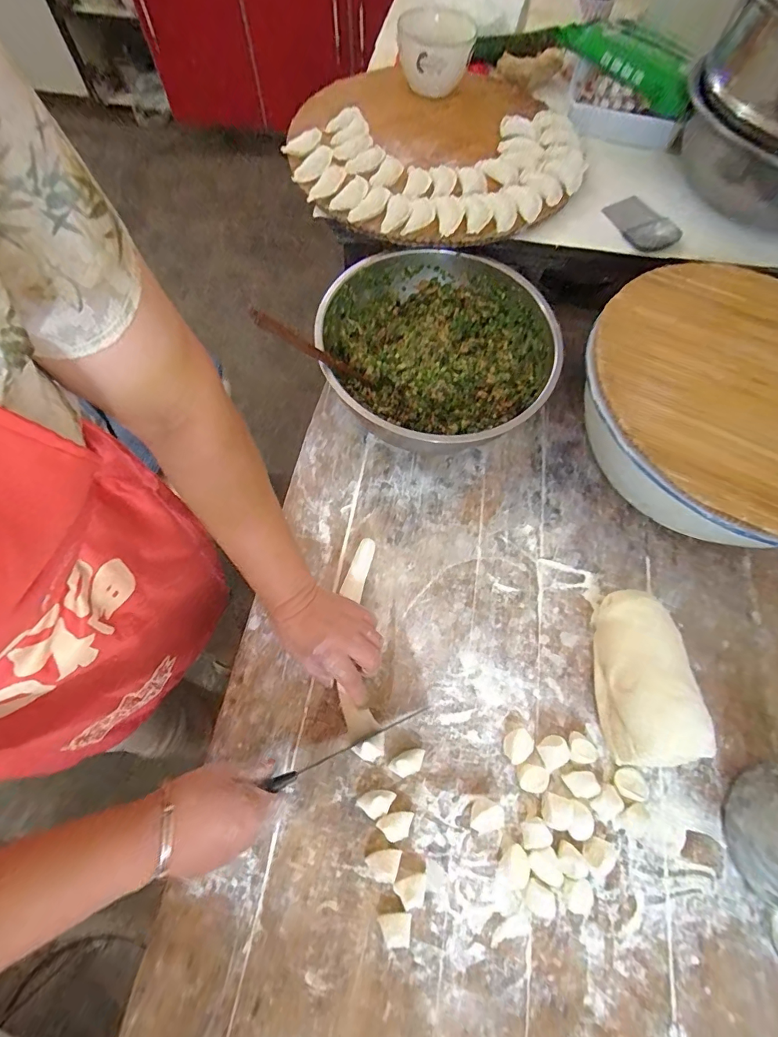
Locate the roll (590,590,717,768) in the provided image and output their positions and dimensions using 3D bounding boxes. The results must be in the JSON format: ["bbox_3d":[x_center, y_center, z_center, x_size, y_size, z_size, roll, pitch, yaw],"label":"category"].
[{"bbox_3d":[0.263,0.163,0.463,0.082,0.085,0.175,-3,68,-3],"label":"roll"}]

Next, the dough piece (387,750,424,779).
[{"bbox_3d":[0.019,0.255,0.455,0.038,0.023,0.023,-16,69,-8],"label":"dough piece"}]

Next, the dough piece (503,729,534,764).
[{"bbox_3d":[0.138,0.243,0.465,0.033,0.015,0.027,-42,75,-17],"label":"dough piece"}]

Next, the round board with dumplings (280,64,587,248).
[{"bbox_3d":[0.064,-0.563,0.654,0.412,0.037,0.401,0,66,-1],"label":"round board with dumplings"}]

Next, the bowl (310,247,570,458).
[{"bbox_3d":[0.060,-0.216,0.597,0.301,0.115,0.298,1,68,-2],"label":"bowl"}]

